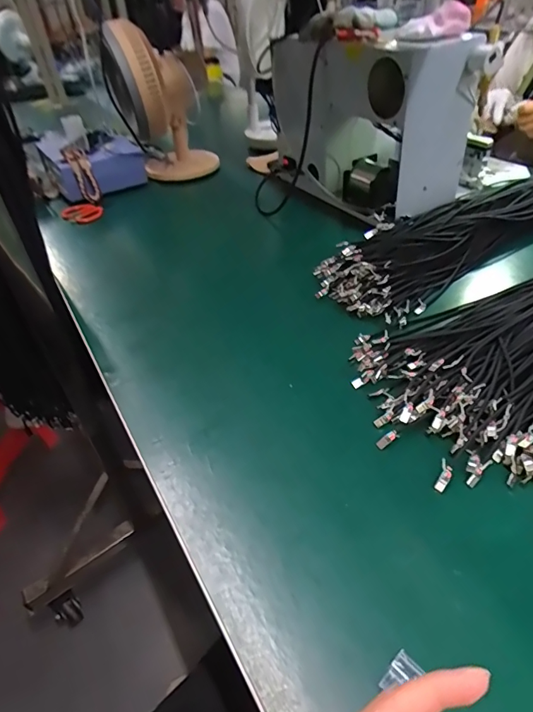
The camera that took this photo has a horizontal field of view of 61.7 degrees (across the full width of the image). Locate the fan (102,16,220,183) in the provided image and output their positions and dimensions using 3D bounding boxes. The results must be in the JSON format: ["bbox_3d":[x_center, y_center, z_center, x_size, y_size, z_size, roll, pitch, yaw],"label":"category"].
[{"bbox_3d":[-0.250,-0.600,1.081,0.215,0.332,0.284,-16,43,-12],"label":"fan"}]

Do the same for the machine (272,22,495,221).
[{"bbox_3d":[0.179,-0.429,0.834,0.182,0.277,0.346,-23,44,-19],"label":"machine"}]

